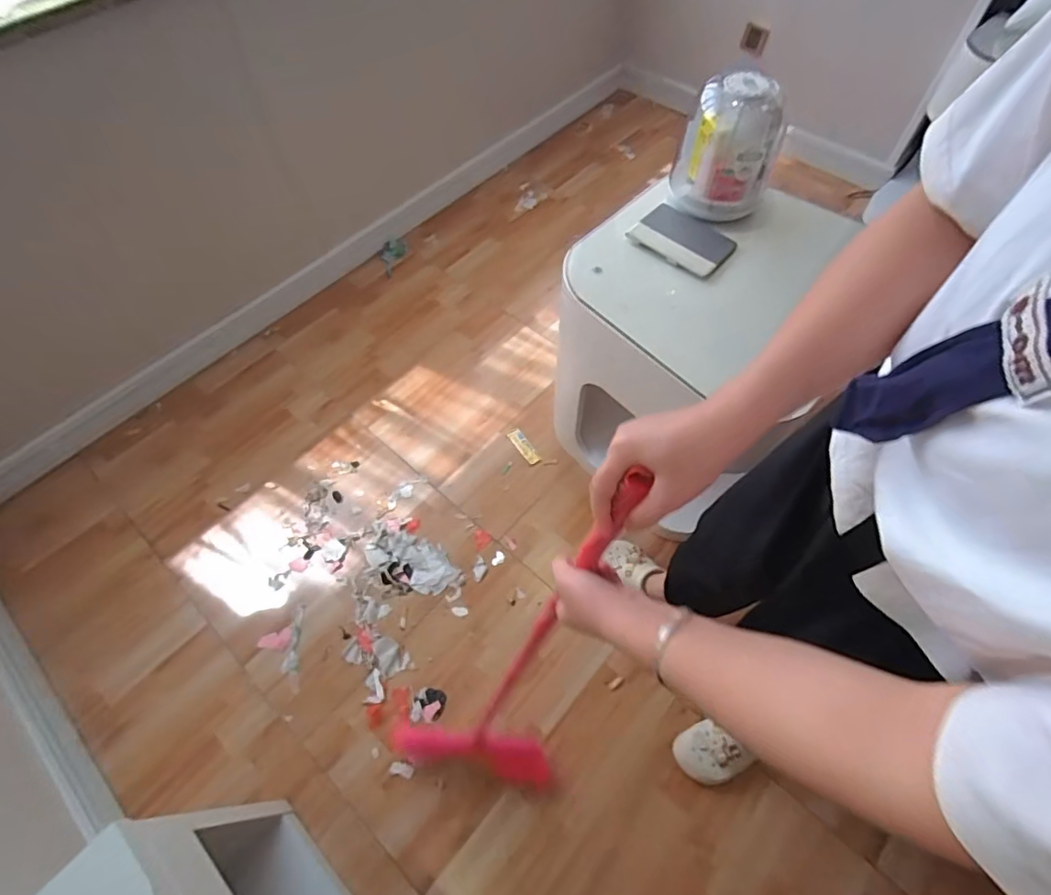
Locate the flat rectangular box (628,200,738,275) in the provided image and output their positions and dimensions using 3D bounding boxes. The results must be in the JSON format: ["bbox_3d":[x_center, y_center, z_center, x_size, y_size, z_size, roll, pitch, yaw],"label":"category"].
[{"bbox_3d":[0.311,-0.414,1.042,0.180,0.020,0.130,37,67,21],"label":"flat rectangular box"}]

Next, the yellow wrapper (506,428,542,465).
[{"bbox_3d":[-0.004,-0.004,1.468,0.040,0.005,0.120,-30,66,-18],"label":"yellow wrapper"}]

